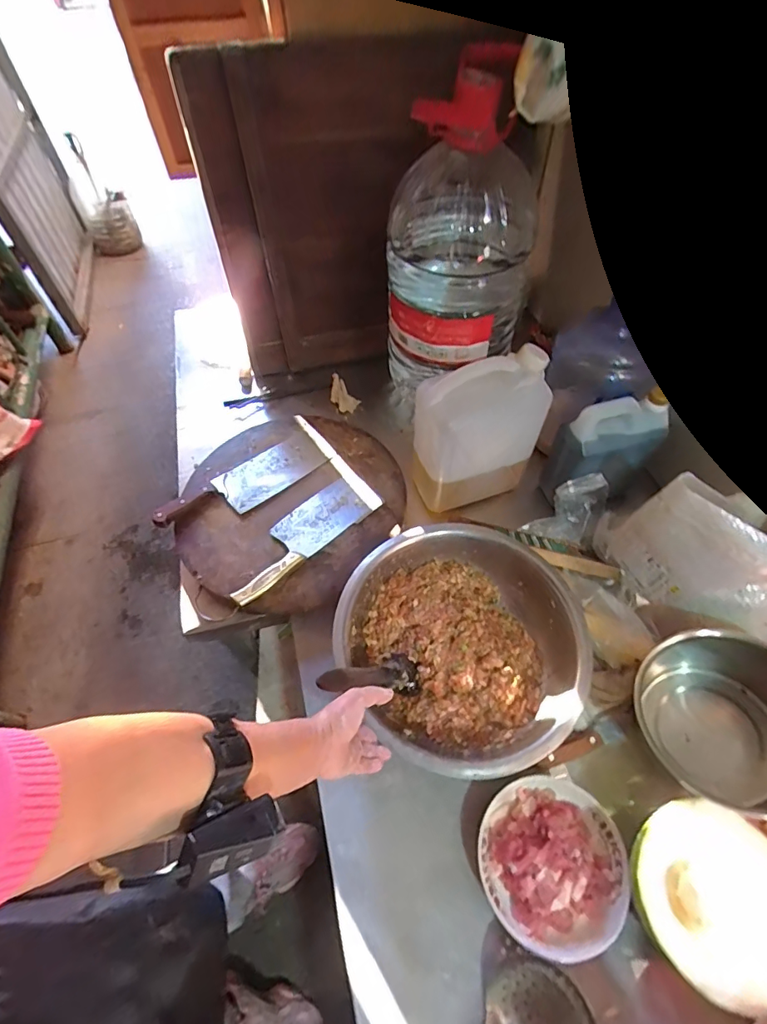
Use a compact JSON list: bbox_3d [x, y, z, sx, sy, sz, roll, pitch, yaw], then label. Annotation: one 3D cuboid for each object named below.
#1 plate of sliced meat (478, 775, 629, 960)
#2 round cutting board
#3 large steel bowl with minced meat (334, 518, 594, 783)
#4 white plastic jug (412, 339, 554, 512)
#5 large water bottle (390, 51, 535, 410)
[{"bbox_3d":[0.203,0.414,0.559,0.171,0.049,0.165,0,57,1],"label":"plate of sliced meat"},{"bbox_3d":[-0.154,-0.013,0.833,0.369,0.054,0.391,0,57,1],"label":"round cutting board"},{"bbox_3d":[0.113,0.187,0.688,0.314,0.095,0.333,0,57,1],"label":"large steel bowl with minced meat"},{"bbox_3d":[0.150,-0.124,0.786,0.203,0.263,0.104,-17,58,-10],"label":"white plastic jug"},{"bbox_3d":[0.125,-0.428,0.854,0.226,0.500,0.236,1,57,2],"label":"large water bottle"}]

